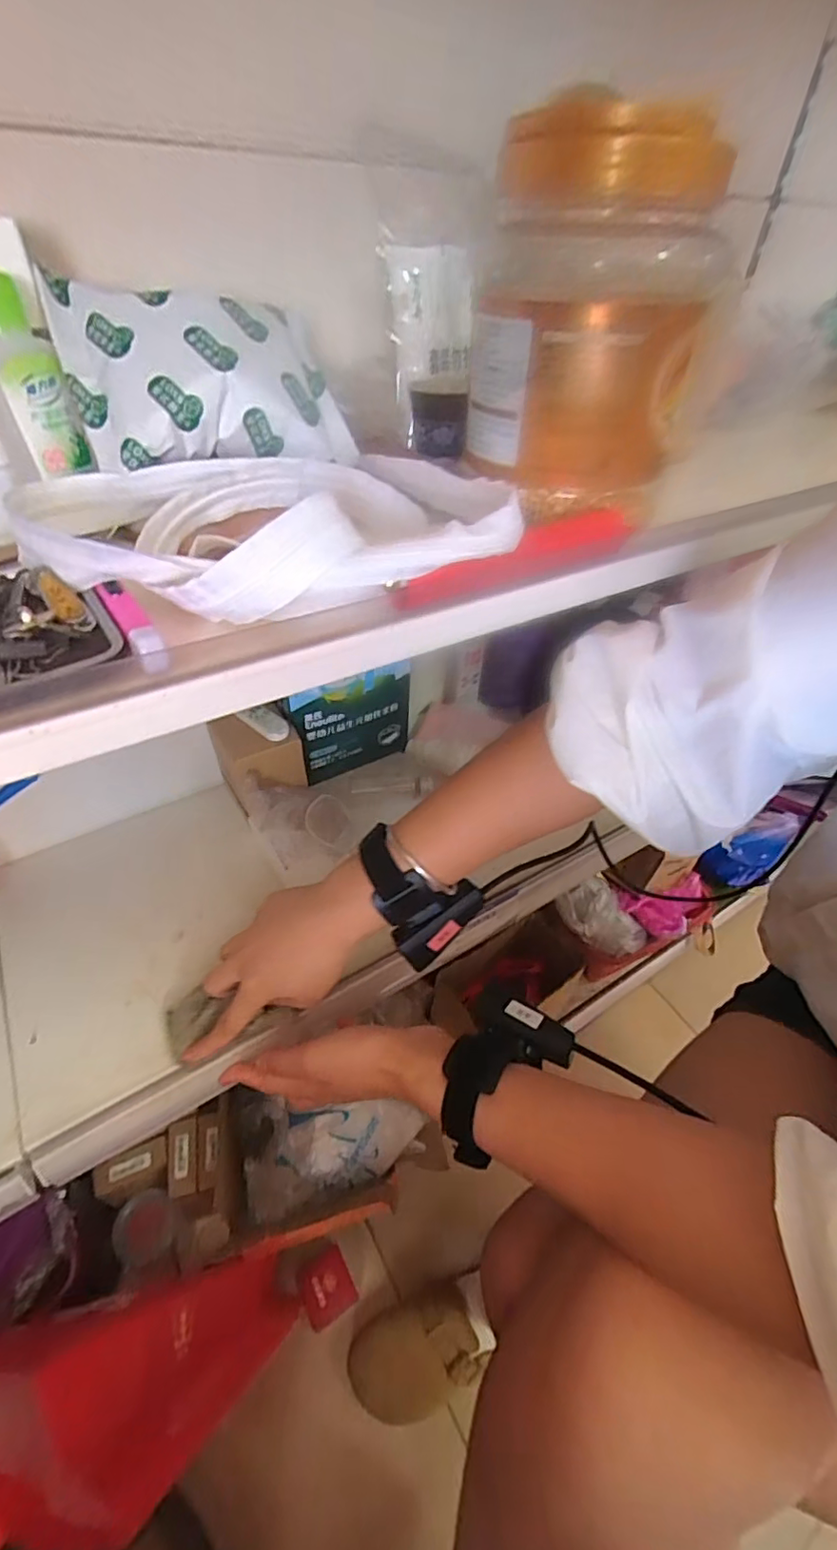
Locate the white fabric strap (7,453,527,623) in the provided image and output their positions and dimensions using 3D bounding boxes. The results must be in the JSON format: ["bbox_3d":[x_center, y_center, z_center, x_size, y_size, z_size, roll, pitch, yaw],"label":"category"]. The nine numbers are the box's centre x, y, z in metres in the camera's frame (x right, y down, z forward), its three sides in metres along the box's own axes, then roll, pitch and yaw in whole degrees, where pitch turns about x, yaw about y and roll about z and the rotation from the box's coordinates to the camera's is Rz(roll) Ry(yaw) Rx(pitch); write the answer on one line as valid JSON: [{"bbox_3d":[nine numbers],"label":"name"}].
[{"bbox_3d":[-0.073,-0.126,0.279,0.230,0.031,0.130,-6,45,-9],"label":"white fabric strap"}]

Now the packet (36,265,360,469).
[{"bbox_3d":[-0.120,-0.234,0.328,0.147,0.031,0.106,-15,86,-25],"label":"packet"}]

